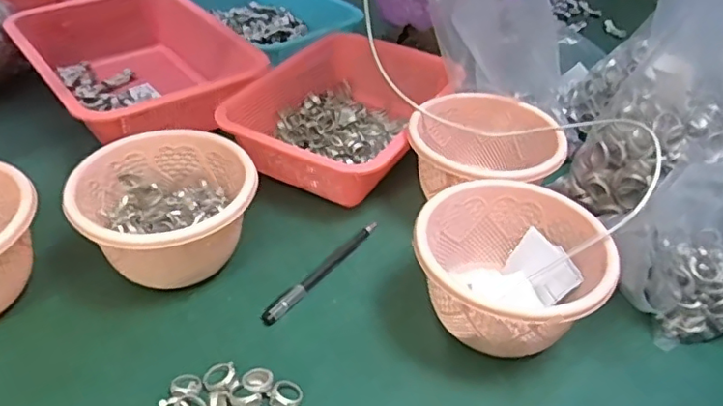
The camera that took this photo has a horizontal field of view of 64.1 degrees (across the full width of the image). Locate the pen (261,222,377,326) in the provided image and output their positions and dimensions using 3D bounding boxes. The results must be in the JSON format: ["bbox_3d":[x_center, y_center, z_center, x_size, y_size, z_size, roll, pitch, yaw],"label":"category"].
[{"bbox_3d":[-0.035,0.058,0.519,0.015,0.008,0.148,28,46,25],"label":"pen"}]

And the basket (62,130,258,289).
[{"bbox_3d":[-0.170,0.007,0.508,0.142,0.081,0.130,-20,46,-27],"label":"basket"}]

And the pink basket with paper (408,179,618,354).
[{"bbox_3d":[0.115,0.059,0.464,0.134,0.090,0.143,2,42,-2],"label":"pink basket with paper"}]

